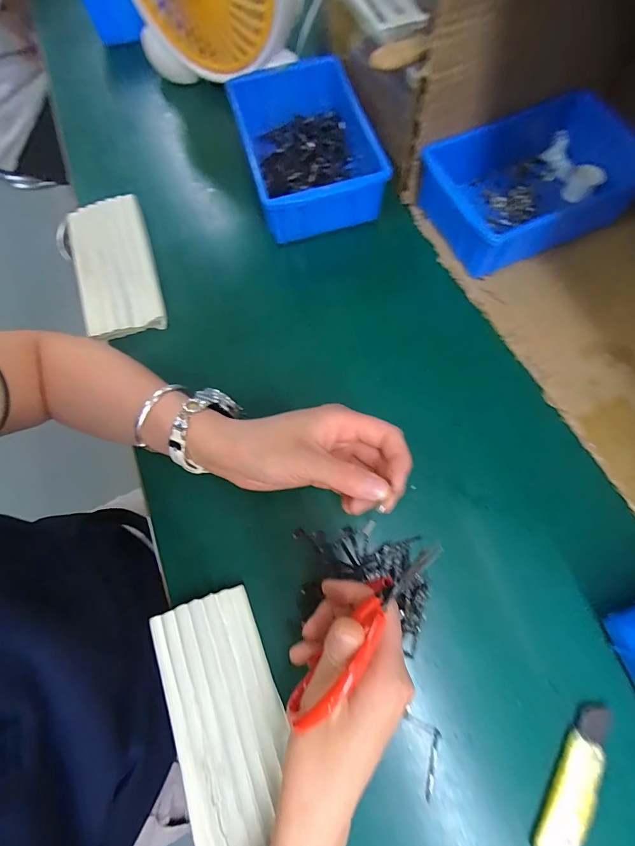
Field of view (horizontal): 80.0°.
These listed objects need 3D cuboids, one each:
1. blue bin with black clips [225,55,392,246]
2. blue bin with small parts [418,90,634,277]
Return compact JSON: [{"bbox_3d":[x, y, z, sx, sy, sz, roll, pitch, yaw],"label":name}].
[{"bbox_3d":[-0.013,-0.316,0.437,0.144,0.068,0.213,-10,72,-1],"label":"blue bin with black clips"},{"bbox_3d":[0.228,-0.253,0.403,0.210,0.064,0.137,-22,73,-5],"label":"blue bin with small parts"}]

